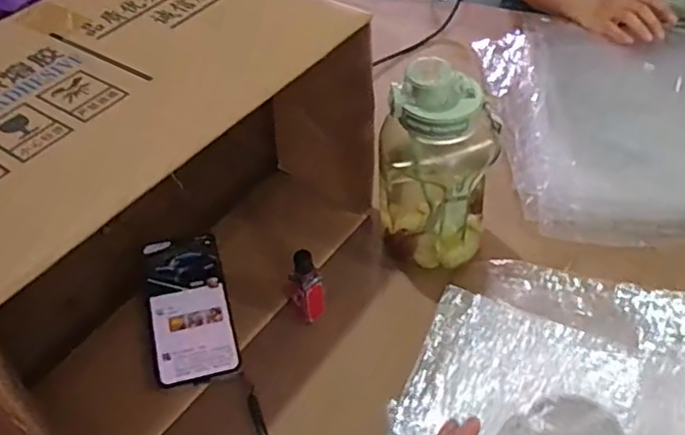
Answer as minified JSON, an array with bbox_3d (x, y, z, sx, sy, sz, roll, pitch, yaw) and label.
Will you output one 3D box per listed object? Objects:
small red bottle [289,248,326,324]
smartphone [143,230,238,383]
[{"bbox_3d":[-0.033,0.068,0.598,0.028,0.091,0.023,-13,47,-5],"label":"small red bottle"},{"bbox_3d":[-0.147,0.083,0.610,0.073,0.012,0.154,-8,54,-15],"label":"smartphone"}]

